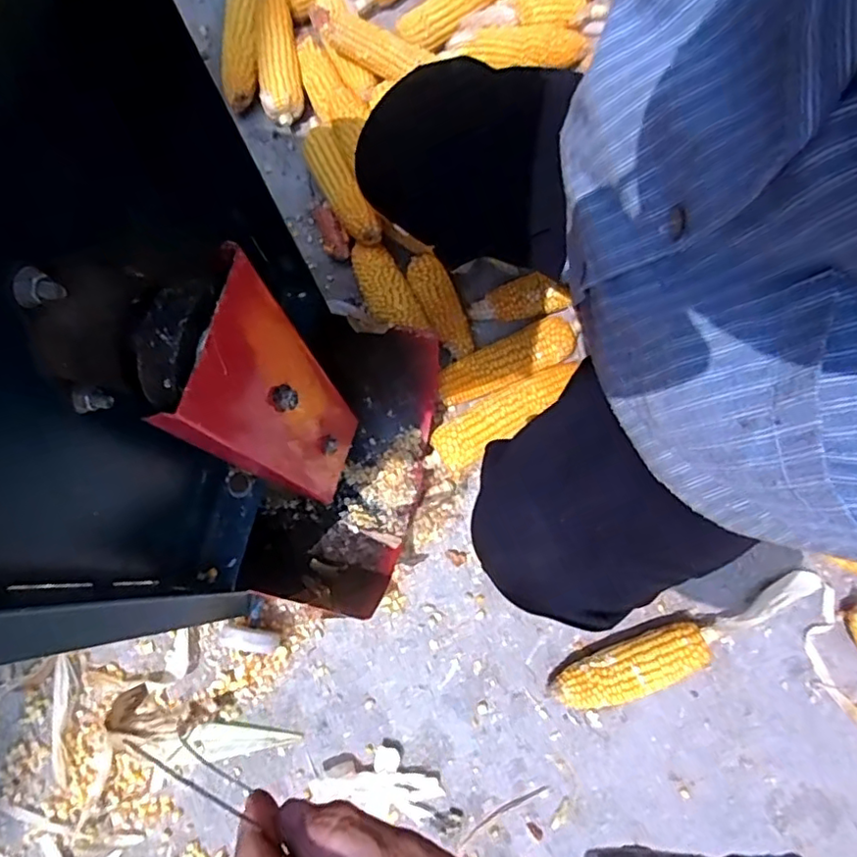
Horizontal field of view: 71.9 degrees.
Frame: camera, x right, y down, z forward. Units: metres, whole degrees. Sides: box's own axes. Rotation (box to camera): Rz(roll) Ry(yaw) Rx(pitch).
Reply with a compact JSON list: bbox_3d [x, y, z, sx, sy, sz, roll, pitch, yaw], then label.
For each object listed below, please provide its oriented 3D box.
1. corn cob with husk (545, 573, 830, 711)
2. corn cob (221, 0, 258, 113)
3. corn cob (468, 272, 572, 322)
[{"bbox_3d":[0.289,0.229,0.640,0.325,0.055,0.054,-20,79,-4],"label":"corn cob with husk"},{"bbox_3d":[-0.265,-0.544,0.847,0.049,0.059,0.195,-2,79,0],"label":"corn cob"},{"bbox_3d":[0.111,-0.161,0.733,0.122,0.040,0.042,-10,75,13],"label":"corn cob"}]

